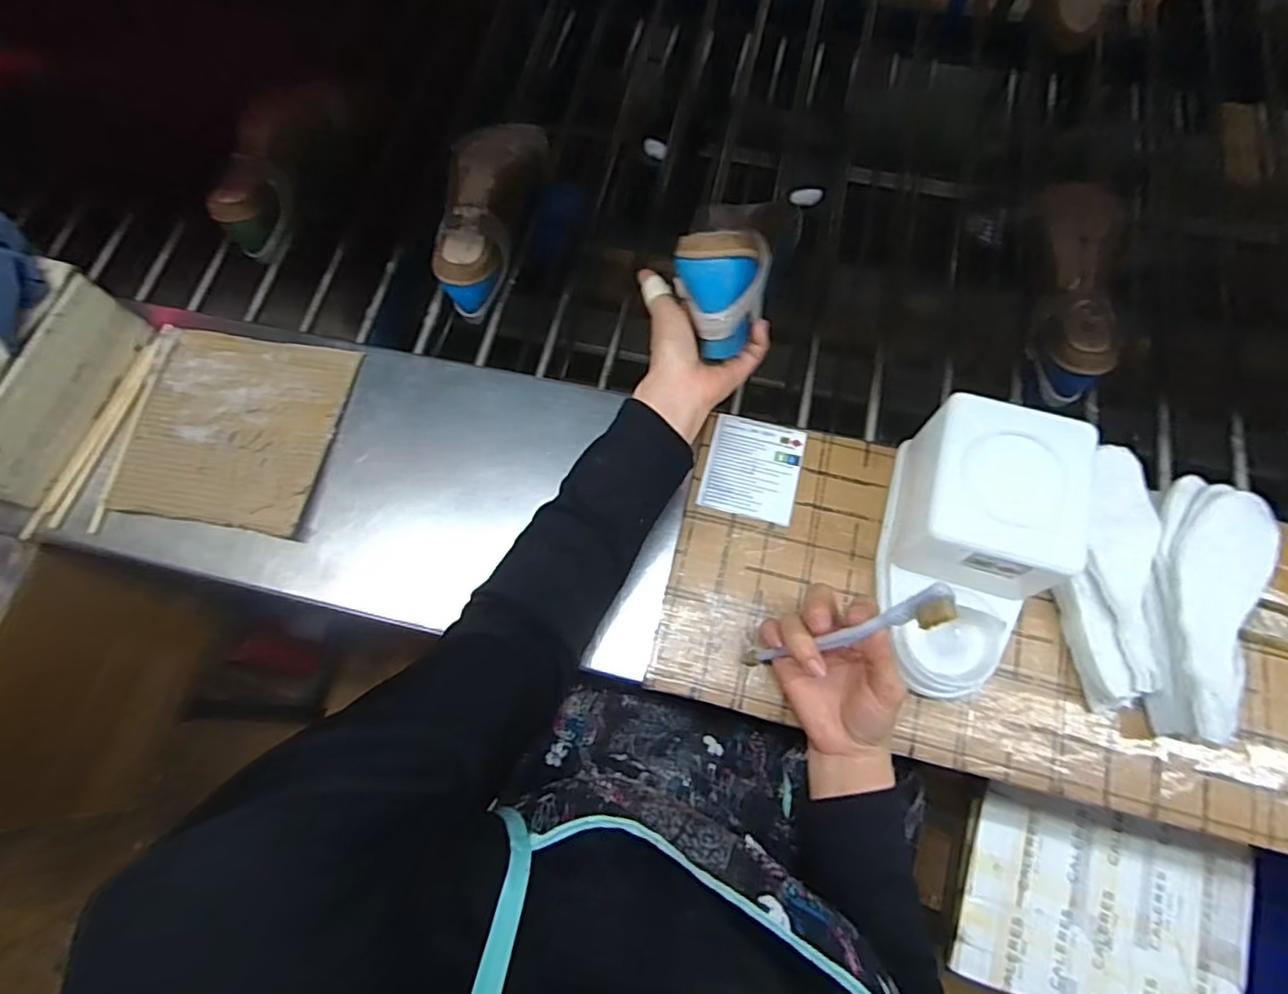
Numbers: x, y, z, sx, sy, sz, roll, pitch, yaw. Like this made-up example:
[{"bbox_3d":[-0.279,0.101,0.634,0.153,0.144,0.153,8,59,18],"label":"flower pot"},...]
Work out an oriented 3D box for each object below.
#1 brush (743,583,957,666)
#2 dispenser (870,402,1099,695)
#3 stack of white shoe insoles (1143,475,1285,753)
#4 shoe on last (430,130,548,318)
[{"bbox_3d":[0.121,0.090,0.410,0.012,0.176,0.022,6,65,-31],"label":"brush"},{"bbox_3d":[0.229,0.038,0.442,0.100,0.112,0.186,12,70,7],"label":"dispenser"},{"bbox_3d":[0.395,0.079,0.455,0.067,0.058,0.182,15,71,8],"label":"stack of white shoe insoles"},{"bbox_3d":[-0.154,-0.293,0.663,0.089,0.080,0.229,5,70,4],"label":"shoe on last"}]

